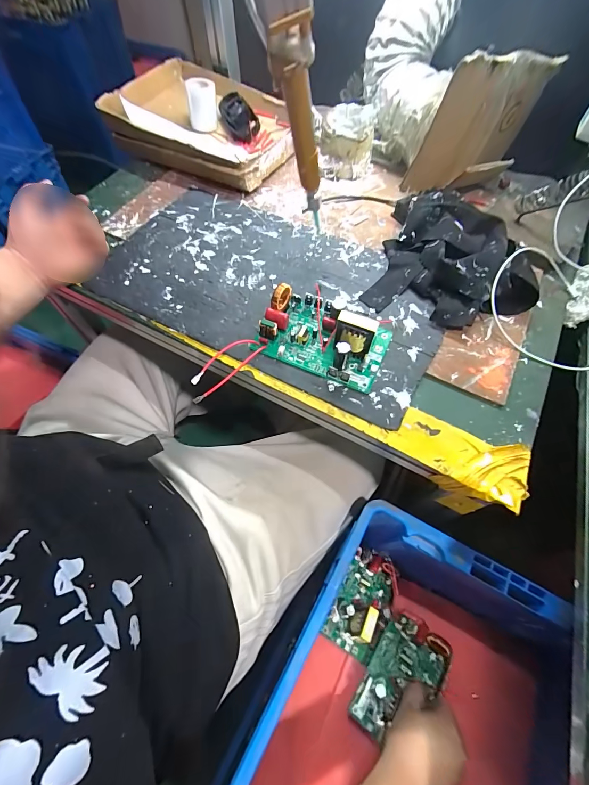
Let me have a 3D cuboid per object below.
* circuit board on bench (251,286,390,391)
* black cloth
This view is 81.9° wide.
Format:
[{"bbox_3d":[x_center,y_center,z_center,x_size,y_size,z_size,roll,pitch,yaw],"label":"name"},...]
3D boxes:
[{"bbox_3d":[0.032,-0.072,0.387,0.143,0.054,0.089,21,62,13],"label":"circuit board on bench"},{"bbox_3d":[0.210,-0.176,0.434,0.191,0.048,0.194,20,62,12],"label":"black cloth"}]

